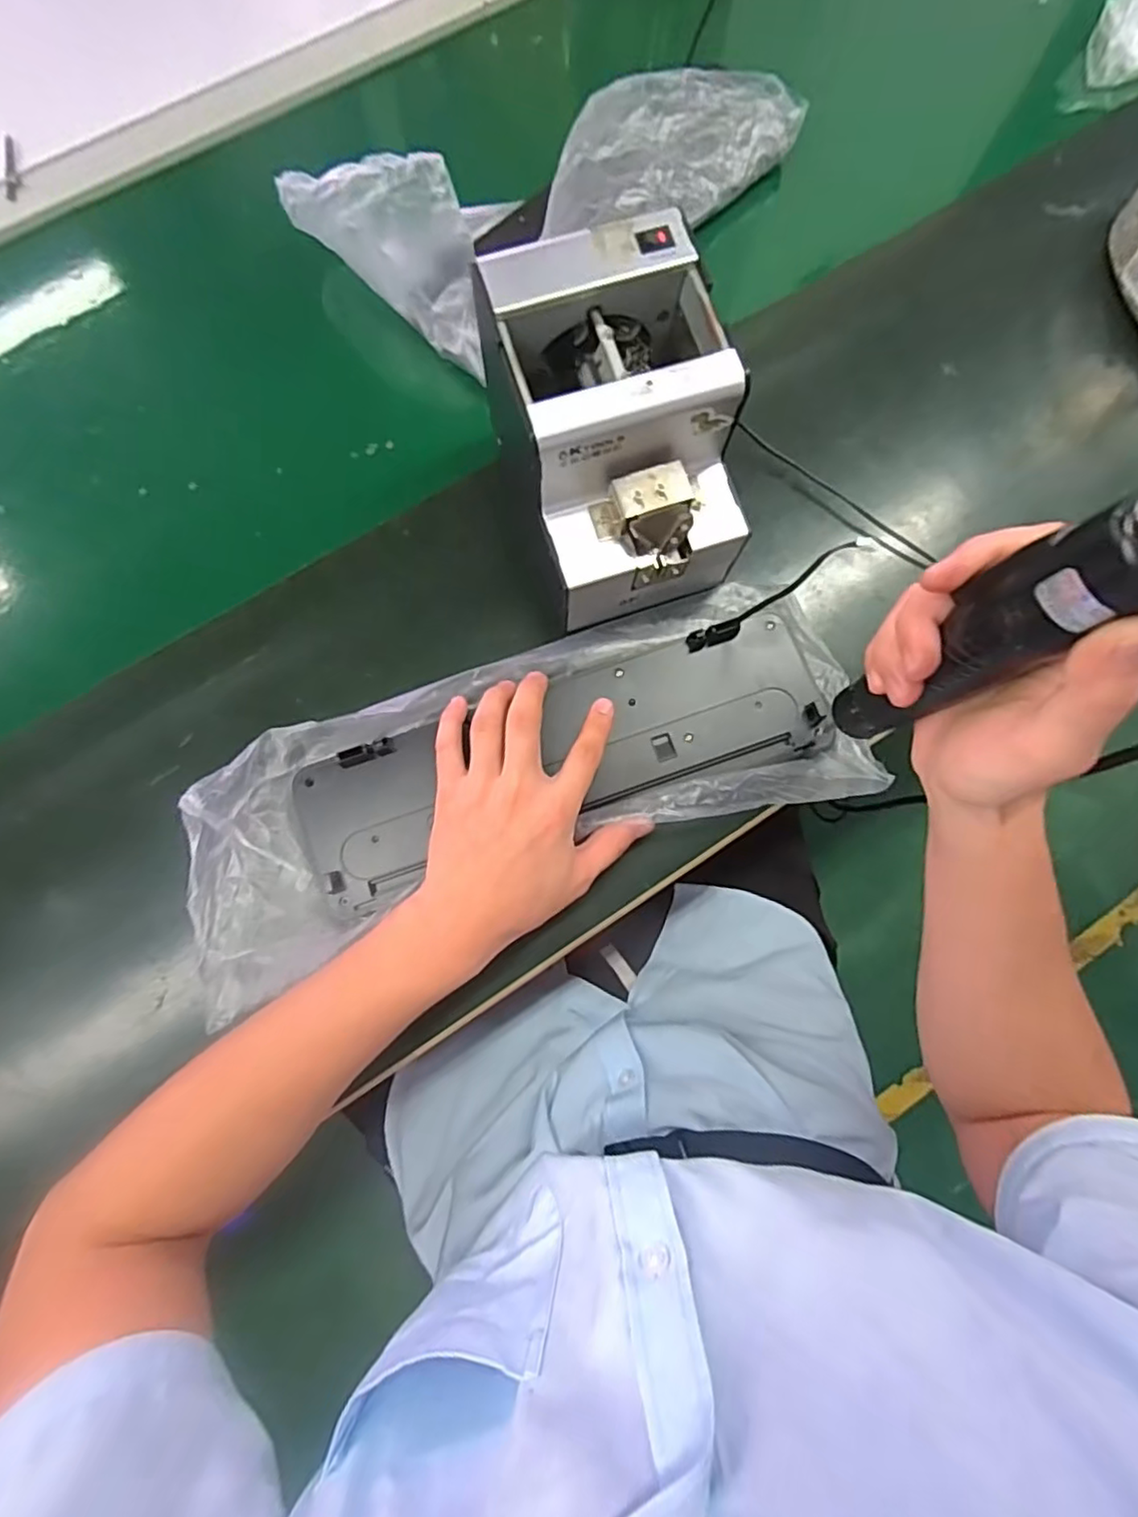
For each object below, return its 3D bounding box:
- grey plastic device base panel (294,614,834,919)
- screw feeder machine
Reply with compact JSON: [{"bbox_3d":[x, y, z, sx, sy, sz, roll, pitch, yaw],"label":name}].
[{"bbox_3d":[-0.002,-0.005,0.440,0.358,0.023,0.107,-18,80,-4],"label":"grey plastic device base panel"},{"bbox_3d":[0.031,-0.207,0.414,0.124,0.127,0.171,-17,80,-3],"label":"screw feeder machine"}]

